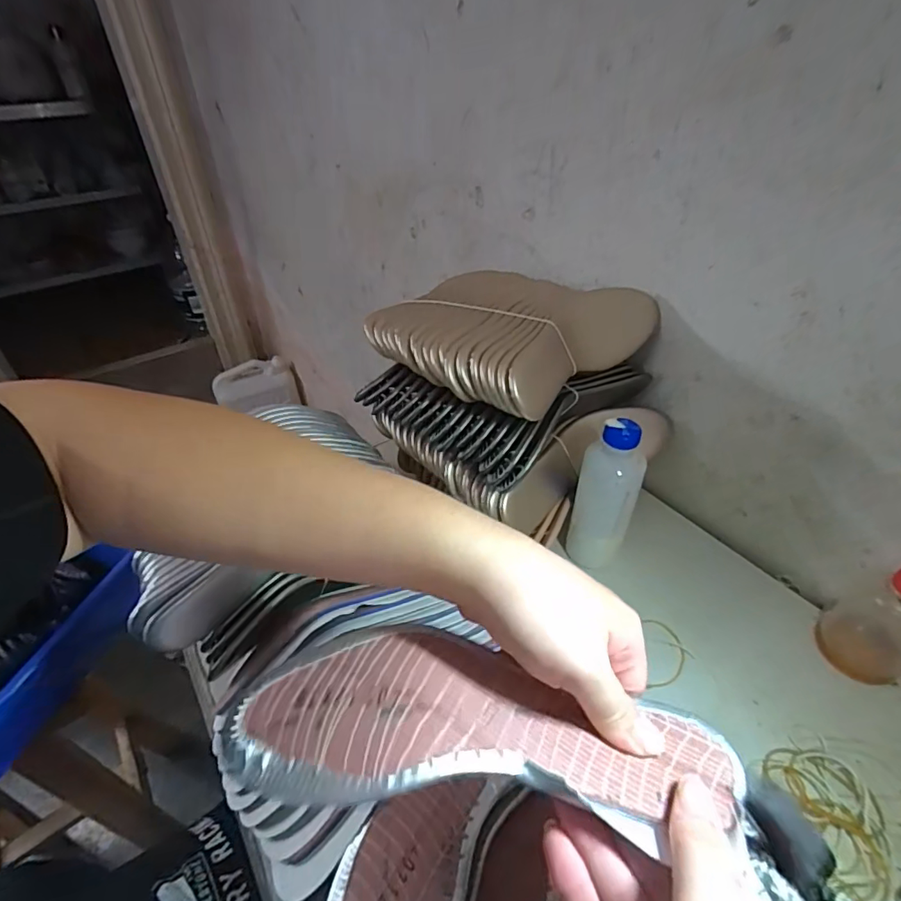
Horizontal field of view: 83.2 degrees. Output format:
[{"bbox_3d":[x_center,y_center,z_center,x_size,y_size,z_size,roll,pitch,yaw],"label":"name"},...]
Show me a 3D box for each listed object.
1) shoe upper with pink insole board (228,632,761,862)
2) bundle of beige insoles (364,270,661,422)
[{"bbox_3d":[0.013,0.127,0.236,0.228,0.028,0.075,6,39,2],"label":"shoe upper with pink insole board"},{"bbox_3d":[0.047,-0.131,0.524,0.239,0.064,0.222,30,49,33],"label":"bundle of beige insoles"}]

